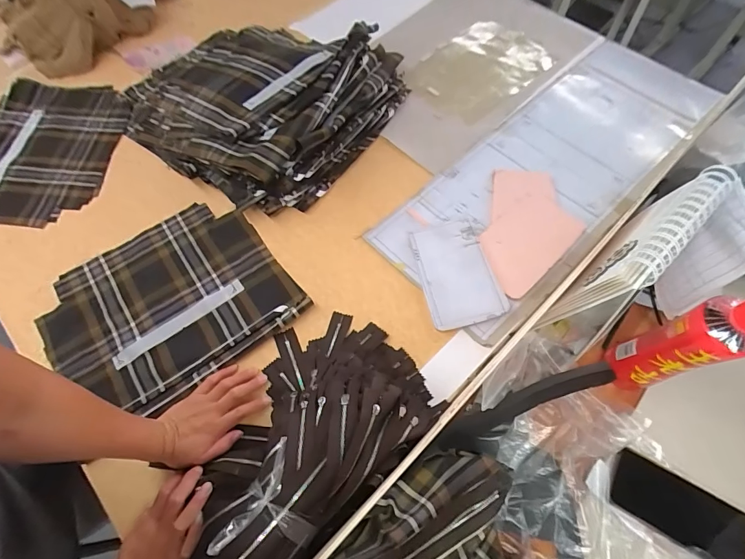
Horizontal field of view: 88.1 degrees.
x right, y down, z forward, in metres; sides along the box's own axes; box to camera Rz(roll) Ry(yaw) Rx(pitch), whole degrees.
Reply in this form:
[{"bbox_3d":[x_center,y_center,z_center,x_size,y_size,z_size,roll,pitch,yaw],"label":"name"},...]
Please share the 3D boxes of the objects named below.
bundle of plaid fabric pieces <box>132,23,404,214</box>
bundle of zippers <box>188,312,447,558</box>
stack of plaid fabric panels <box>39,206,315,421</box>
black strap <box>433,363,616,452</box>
[{"bbox_3d":[-0.248,-0.383,0.771,0.518,0.107,0.422,31,70,15],"label":"bundle of plaid fabric pieces"},{"bbox_3d":[-0.105,0.197,0.477,0.222,0.104,0.366,42,73,19],"label":"bundle of zippers"},{"bbox_3d":[-0.325,0.037,0.620,0.345,0.018,0.295,-36,69,-14],"label":"stack of plaid fabric panels"},{"bbox_3d":[0.197,0.155,0.485,0.251,0.032,0.038,-21,66,-7],"label":"black strap"}]

